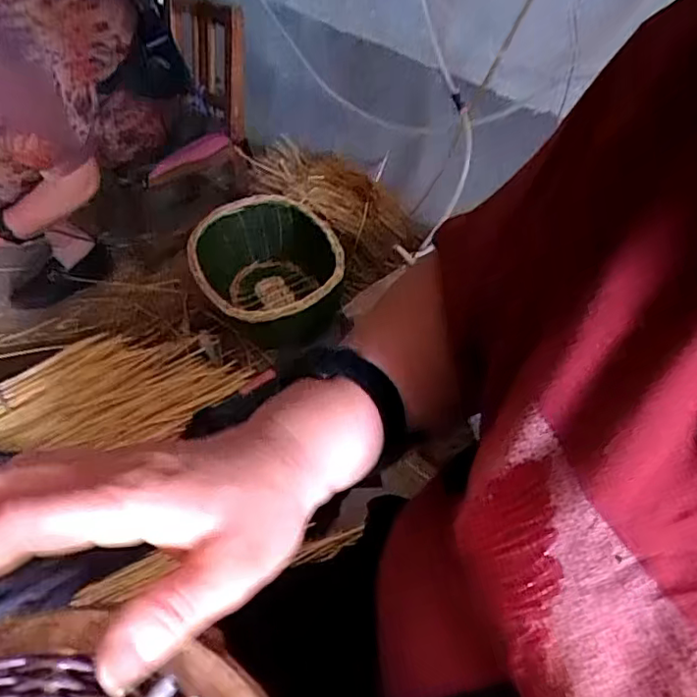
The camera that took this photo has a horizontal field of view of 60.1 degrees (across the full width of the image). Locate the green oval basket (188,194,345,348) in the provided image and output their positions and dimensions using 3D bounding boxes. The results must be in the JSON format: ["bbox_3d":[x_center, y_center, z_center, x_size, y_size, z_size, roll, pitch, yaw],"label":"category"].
[{"bbox_3d":[-0.189,-0.182,1.392,0.324,0.174,0.415,-5,45,-3],"label":"green oval basket"}]

